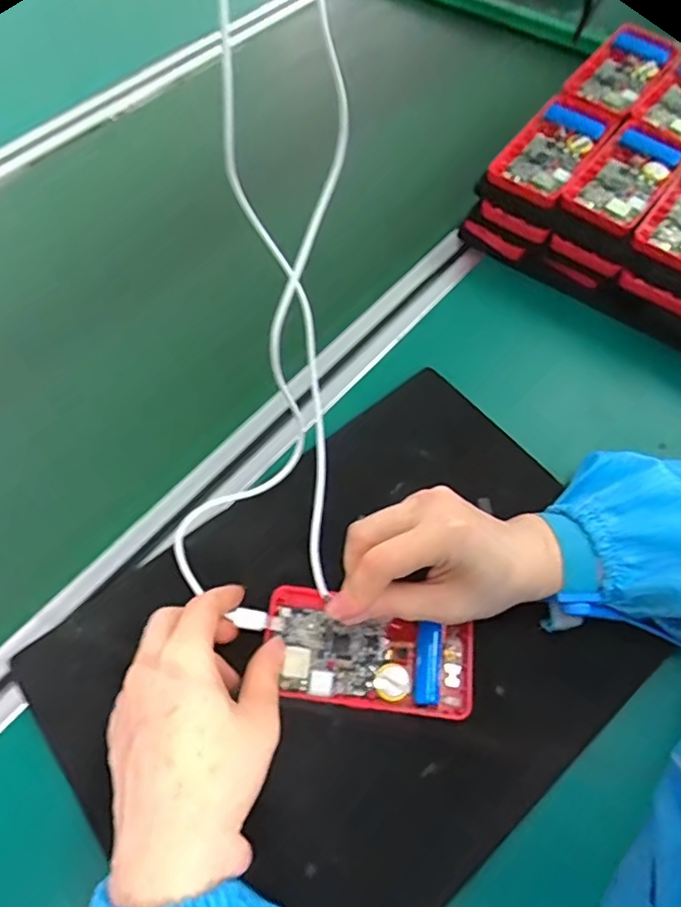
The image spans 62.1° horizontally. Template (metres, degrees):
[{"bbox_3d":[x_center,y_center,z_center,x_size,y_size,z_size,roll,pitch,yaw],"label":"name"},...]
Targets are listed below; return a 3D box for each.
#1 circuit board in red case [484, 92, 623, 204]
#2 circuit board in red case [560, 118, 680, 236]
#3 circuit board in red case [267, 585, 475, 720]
[{"bbox_3d":[0.181,-0.258,0.471,0.062,0.027,0.118,35,66,17],"label":"circuit board in red case"},{"bbox_3d":[0.227,-0.222,0.450,0.062,0.027,0.102,35,66,18],"label":"circuit board in red case"},{"bbox_3d":[0.016,0.120,0.334,0.123,0.008,0.057,13,62,5],"label":"circuit board in red case"}]

